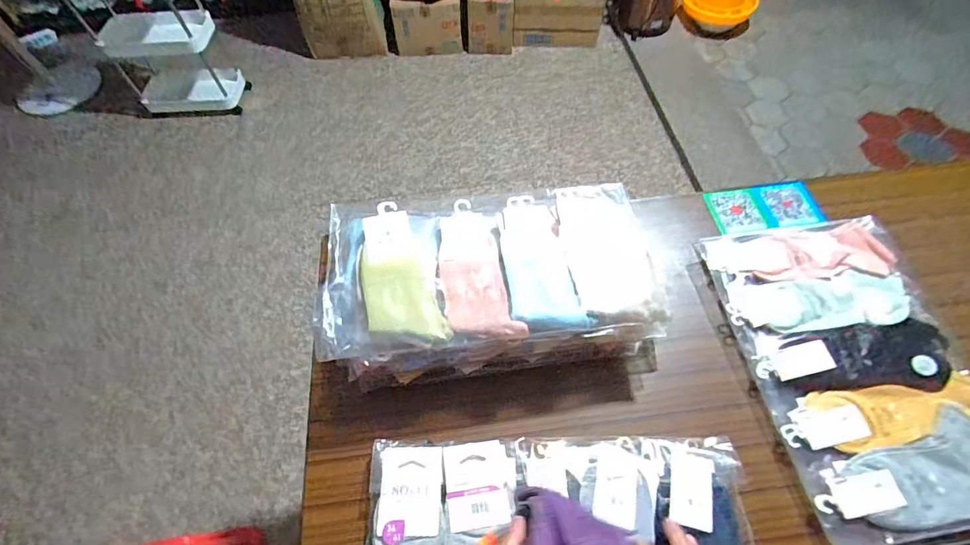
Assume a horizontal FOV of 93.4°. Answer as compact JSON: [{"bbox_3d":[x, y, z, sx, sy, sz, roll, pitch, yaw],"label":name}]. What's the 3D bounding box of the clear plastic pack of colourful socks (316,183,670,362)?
[{"bbox_3d":[0.005,-0.012,0.613,0.428,0.052,0.219,-6,59,-2],"label":"clear plastic pack of colourful socks"}]

